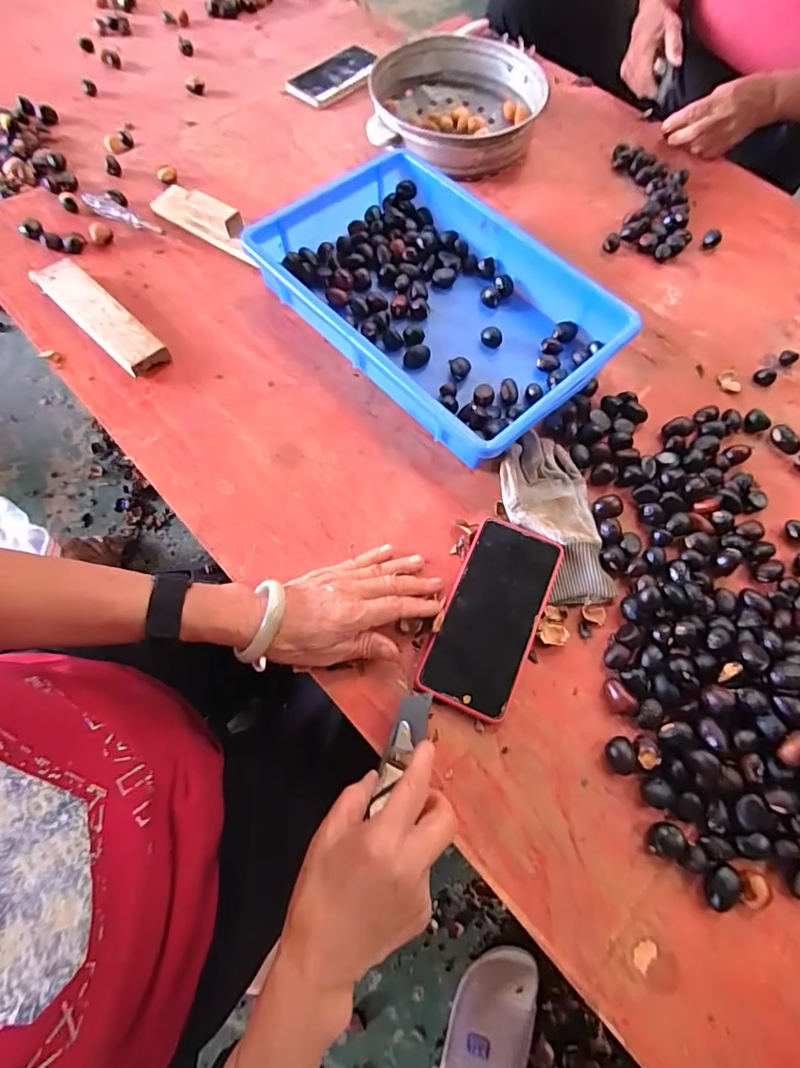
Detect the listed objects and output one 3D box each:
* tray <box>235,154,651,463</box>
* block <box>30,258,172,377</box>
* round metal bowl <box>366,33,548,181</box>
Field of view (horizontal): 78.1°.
[{"bbox_3d":[0.036,-0.257,0.545,0.248,0.063,0.374,-40,74,-19],"label":"tray"},{"bbox_3d":[-0.332,-0.240,0.541,0.200,0.023,0.046,41,70,14],"label":"block"},{"bbox_3d":[0.081,-0.623,0.718,0.238,0.060,0.243,1,66,-3],"label":"round metal bowl"}]

